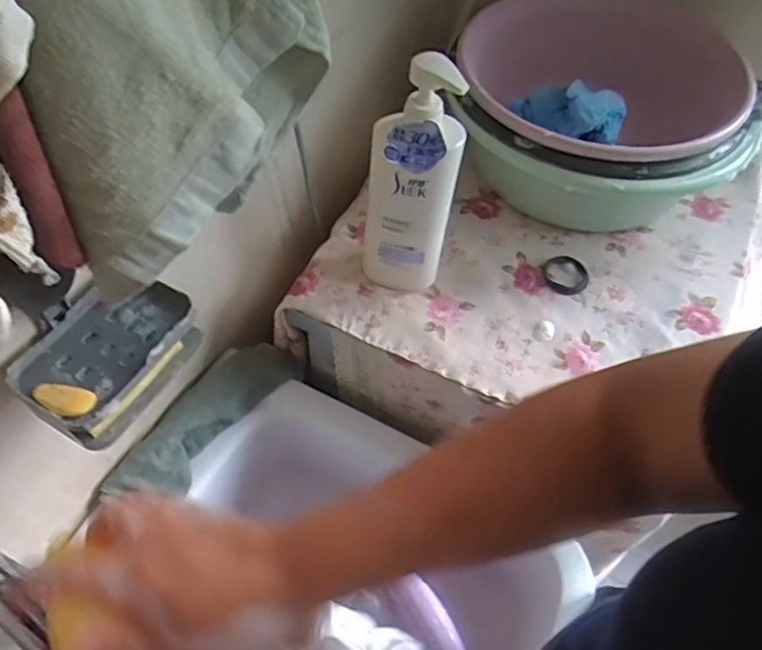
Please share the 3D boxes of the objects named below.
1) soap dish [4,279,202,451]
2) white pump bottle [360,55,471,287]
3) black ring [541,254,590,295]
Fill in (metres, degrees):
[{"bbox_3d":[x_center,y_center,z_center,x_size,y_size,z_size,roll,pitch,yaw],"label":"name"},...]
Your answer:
[{"bbox_3d":[-0.219,0.024,0.494,0.094,0.049,0.132,26,58,16],"label":"soap dish"},{"bbox_3d":[0.031,-0.138,0.621,0.087,0.281,0.056,7,53,1],"label":"white pump bottle"},{"bbox_3d":[0.221,-0.061,0.733,0.054,0.007,0.058,2,54,-3],"label":"black ring"}]

